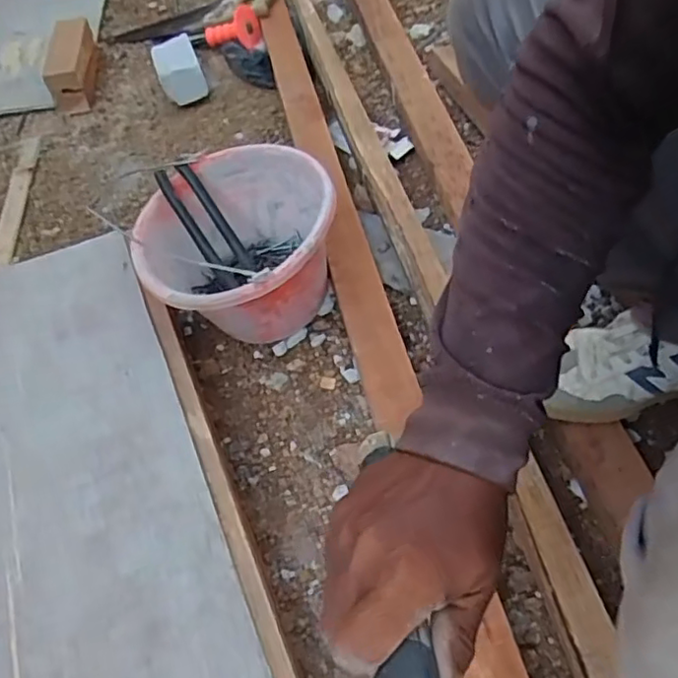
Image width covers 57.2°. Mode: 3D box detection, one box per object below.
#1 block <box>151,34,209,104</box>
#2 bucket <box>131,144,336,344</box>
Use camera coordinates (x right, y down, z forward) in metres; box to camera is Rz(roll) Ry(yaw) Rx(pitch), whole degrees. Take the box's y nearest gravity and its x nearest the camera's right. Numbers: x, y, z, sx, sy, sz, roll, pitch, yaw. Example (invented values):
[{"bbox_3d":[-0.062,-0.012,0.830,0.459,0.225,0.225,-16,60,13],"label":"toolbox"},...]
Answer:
[{"bbox_3d":[-0.283,-0.472,1.104,0.077,0.079,0.106,-20,55,-8],"label":"block"},{"bbox_3d":[-0.117,-0.098,0.769,0.224,0.180,0.230,-3,54,4],"label":"bucket"}]

